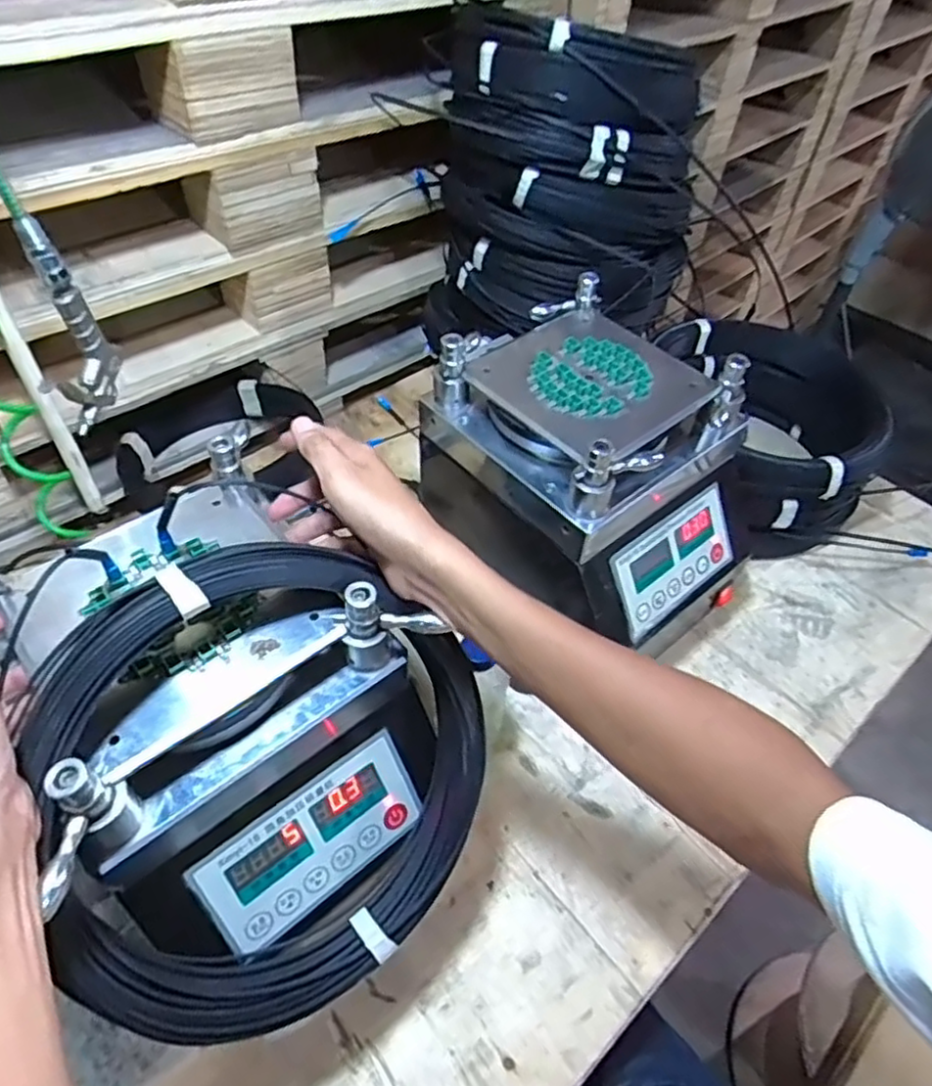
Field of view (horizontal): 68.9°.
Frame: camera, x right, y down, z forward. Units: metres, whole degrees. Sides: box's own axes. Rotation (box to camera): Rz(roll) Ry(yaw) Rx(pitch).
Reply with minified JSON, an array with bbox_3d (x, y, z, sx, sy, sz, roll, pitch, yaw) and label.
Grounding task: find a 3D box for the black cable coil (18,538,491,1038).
[{"bbox_3d":[-0.107,0.142,0.423,0.264,0.064,0.277,0,89,-30],"label":"black cable coil"}]

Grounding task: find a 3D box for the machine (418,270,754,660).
[{"bbox_3d":[0.132,-0.052,0.691,0.233,0.280,0.277,-32,59,-26],"label":"machine"}]

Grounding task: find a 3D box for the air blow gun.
[{"bbox_3d":[-0.348,-0.186,0.588,0.021,0.170,0.076,11,51,6],"label":"air blow gun"}]

